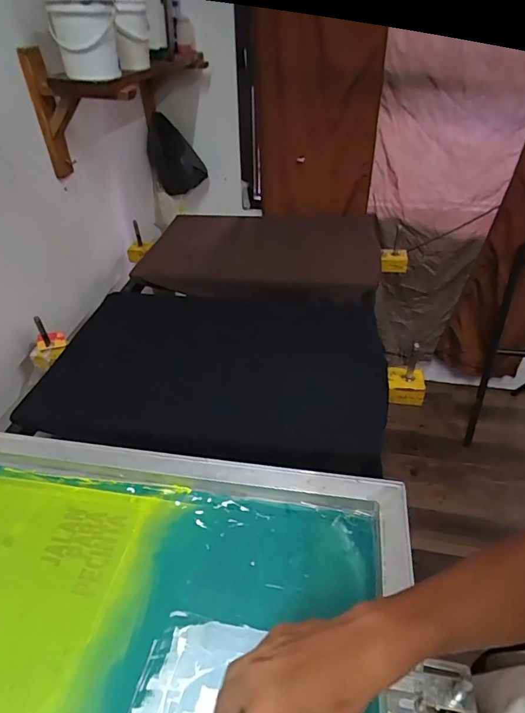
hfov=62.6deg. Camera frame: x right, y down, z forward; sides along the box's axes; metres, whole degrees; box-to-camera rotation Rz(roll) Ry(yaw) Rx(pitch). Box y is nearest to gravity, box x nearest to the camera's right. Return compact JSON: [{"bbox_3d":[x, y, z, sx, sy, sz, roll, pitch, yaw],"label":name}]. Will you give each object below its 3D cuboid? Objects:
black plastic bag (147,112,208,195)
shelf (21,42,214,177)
[{"bbox_3d":[-0.282,-0.651,1.427,0.178,0.246,0.046,-11,41,-12],"label":"black plastic bag"},{"bbox_3d":[-0.311,-0.638,1.071,0.241,0.230,0.516,9,41,12],"label":"shelf"}]

